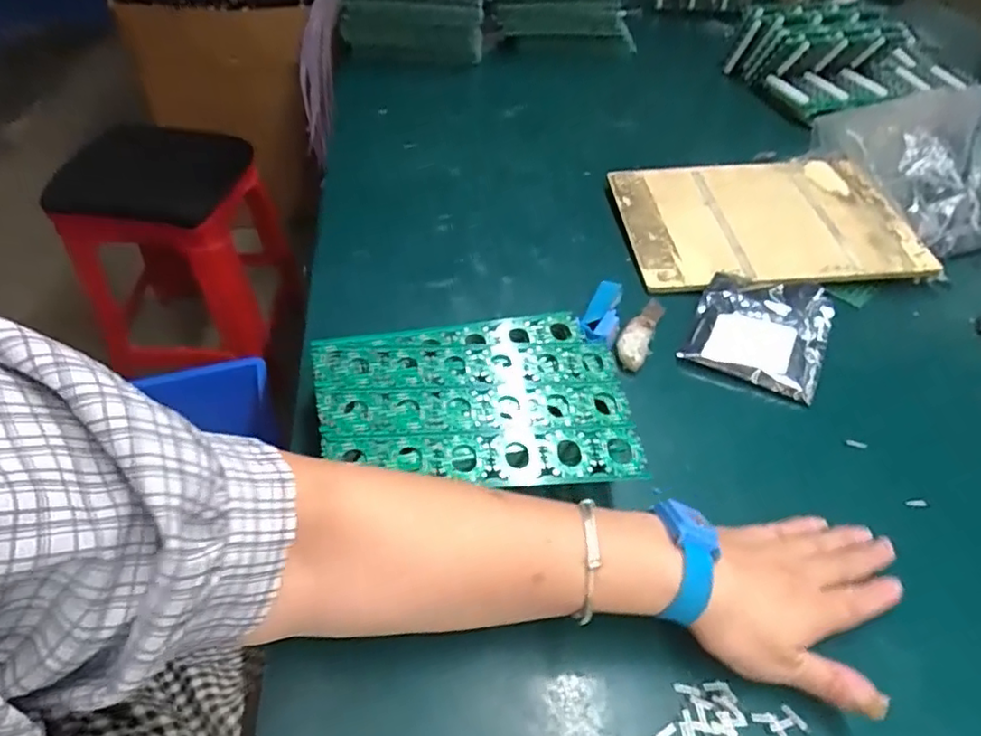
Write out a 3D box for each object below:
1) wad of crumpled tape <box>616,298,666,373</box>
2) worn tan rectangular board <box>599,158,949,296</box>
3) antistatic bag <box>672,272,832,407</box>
[{"bbox_3d":[0.139,-0.035,0.545,0.028,0.011,0.107,23,49,18],"label":"wad of crumpled tape"},{"bbox_3d":[0.296,-0.167,0.666,0.303,0.016,0.219,-6,48,-5],"label":"worn tan rectangular board"},{"bbox_3d":[0.245,-0.037,0.547,0.109,0.030,0.124,22,49,18],"label":"antistatic bag"}]

